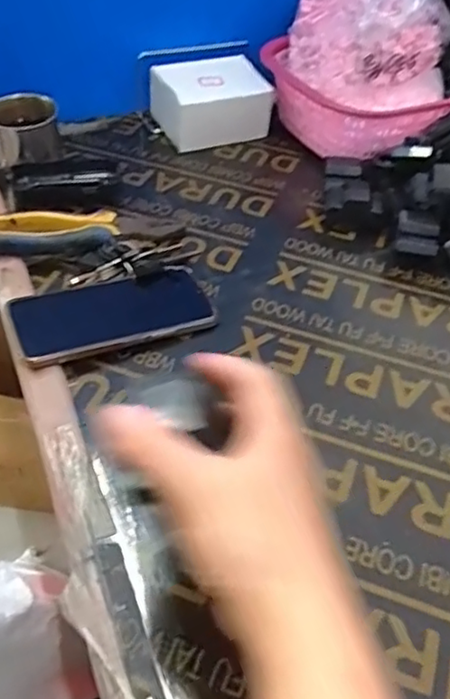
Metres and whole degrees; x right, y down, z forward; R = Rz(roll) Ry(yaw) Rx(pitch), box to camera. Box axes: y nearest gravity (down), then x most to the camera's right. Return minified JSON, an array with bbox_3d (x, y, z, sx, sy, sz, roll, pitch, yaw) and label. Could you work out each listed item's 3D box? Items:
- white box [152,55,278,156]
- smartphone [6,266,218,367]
[{"bbox_3d":[-0.020,-0.295,0.746,0.134,0.075,0.085,-17,49,-19],"label":"white box"},{"bbox_3d":[-0.094,-0.033,0.523,0.157,0.012,0.087,-12,49,-21],"label":"smartphone"}]

